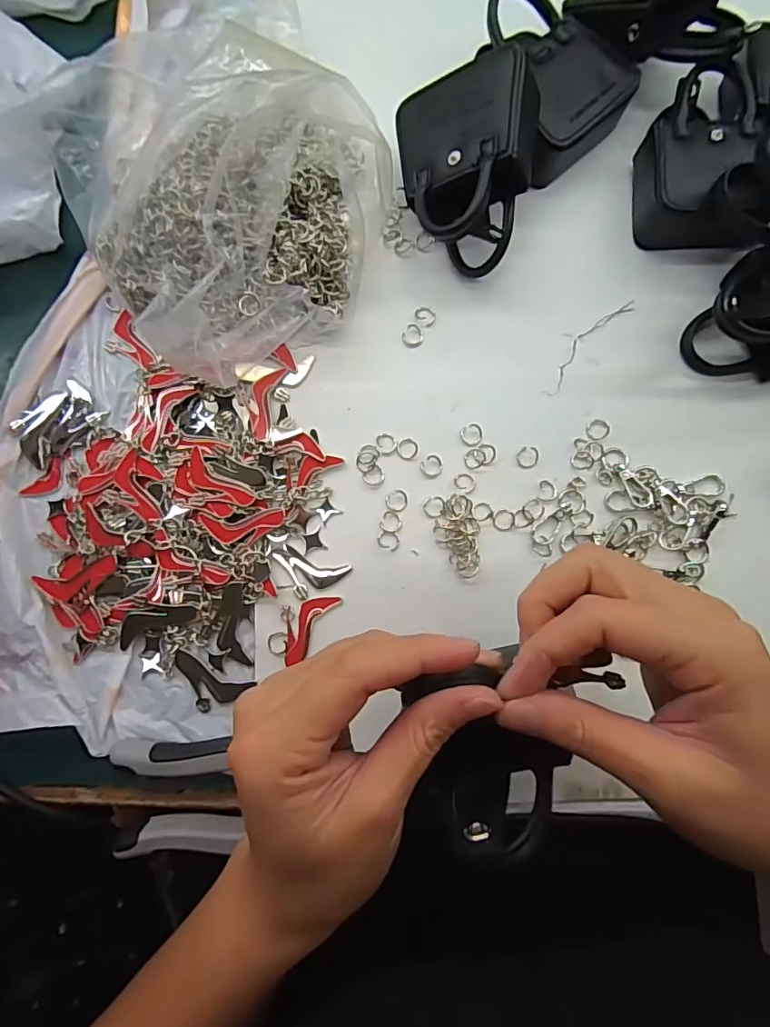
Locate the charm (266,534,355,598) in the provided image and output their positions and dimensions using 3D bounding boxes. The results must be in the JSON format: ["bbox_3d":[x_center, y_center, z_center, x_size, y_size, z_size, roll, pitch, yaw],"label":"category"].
[{"bbox_3d":[-0.048,0.032,0.289,0.048,0.004,0.027,26,83,2],"label":"charm"}]

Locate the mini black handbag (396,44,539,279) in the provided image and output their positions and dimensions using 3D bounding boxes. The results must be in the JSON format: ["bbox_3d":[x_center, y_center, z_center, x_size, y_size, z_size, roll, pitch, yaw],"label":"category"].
[{"bbox_3d":[0.046,-0.196,0.293,0.077,0.047,0.098,8,91,31],"label":"mini black handbag"}]

